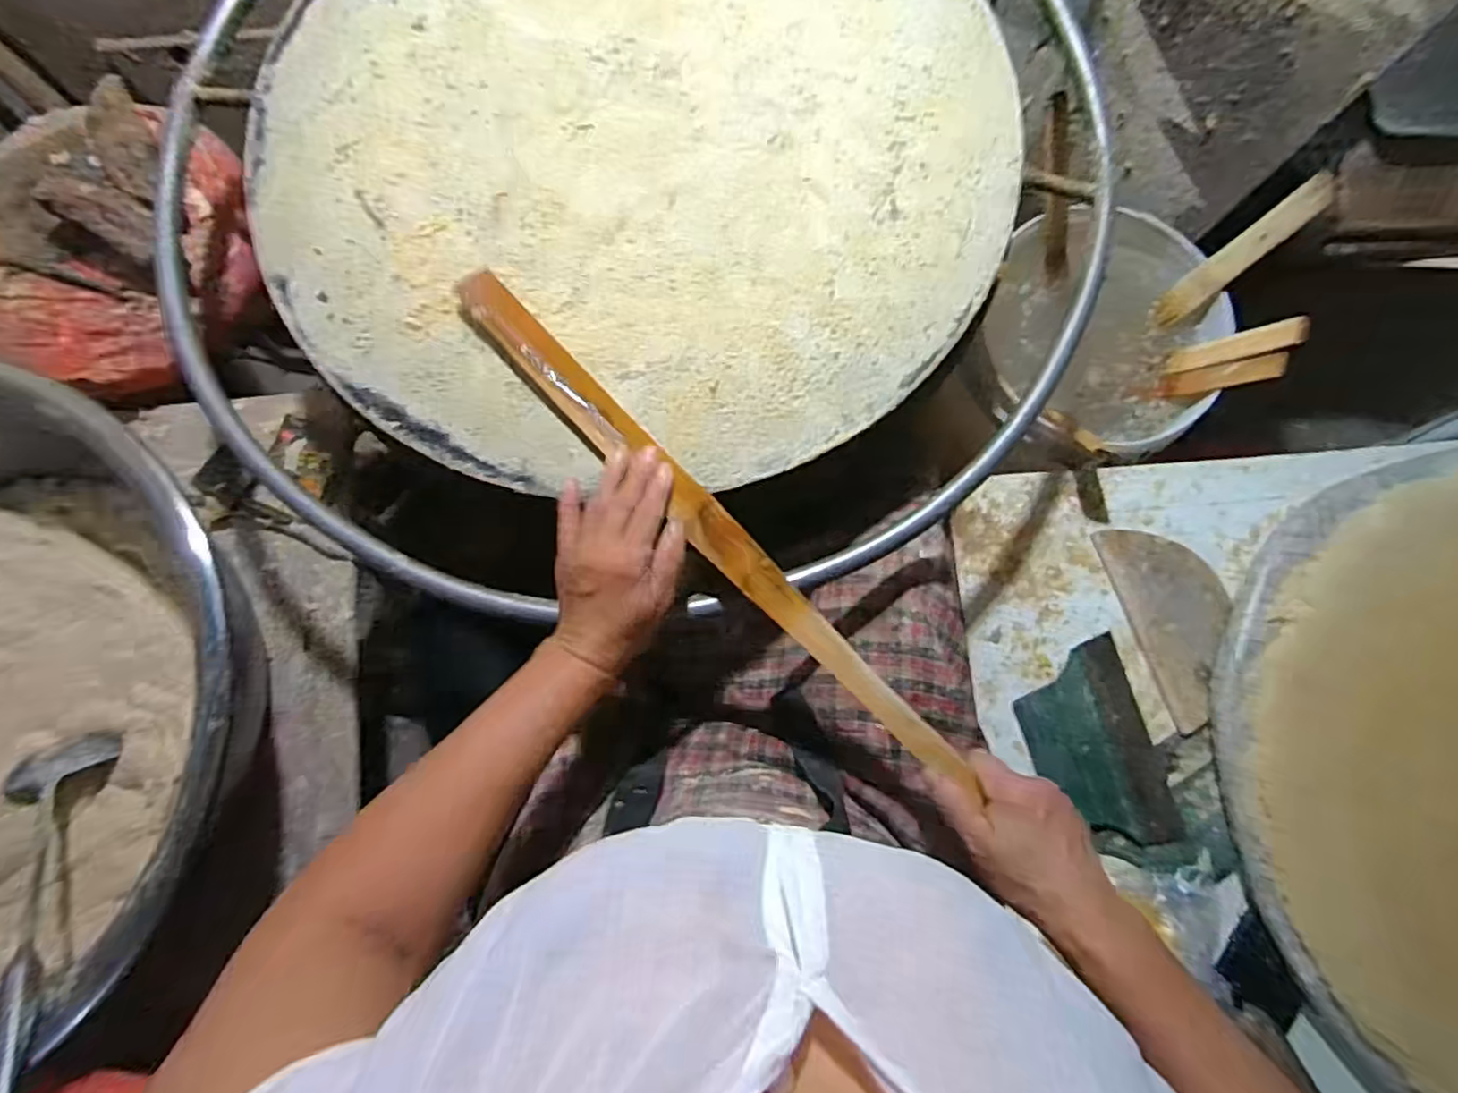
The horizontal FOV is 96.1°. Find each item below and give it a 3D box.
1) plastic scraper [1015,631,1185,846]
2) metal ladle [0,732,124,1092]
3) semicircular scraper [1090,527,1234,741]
[{"bbox_3d":[0.357,0.195,0.637,0.121,0.010,0.186,-16,80,-3],"label":"plastic scraper"},{"bbox_3d":[-0.539,0.287,0.508,0.074,0.050,0.335,-36,50,-6],"label":"metal ladle"},{"bbox_3d":[0.456,0.070,0.658,0.098,0.013,0.203,-19,80,-3],"label":"semicircular scraper"}]

